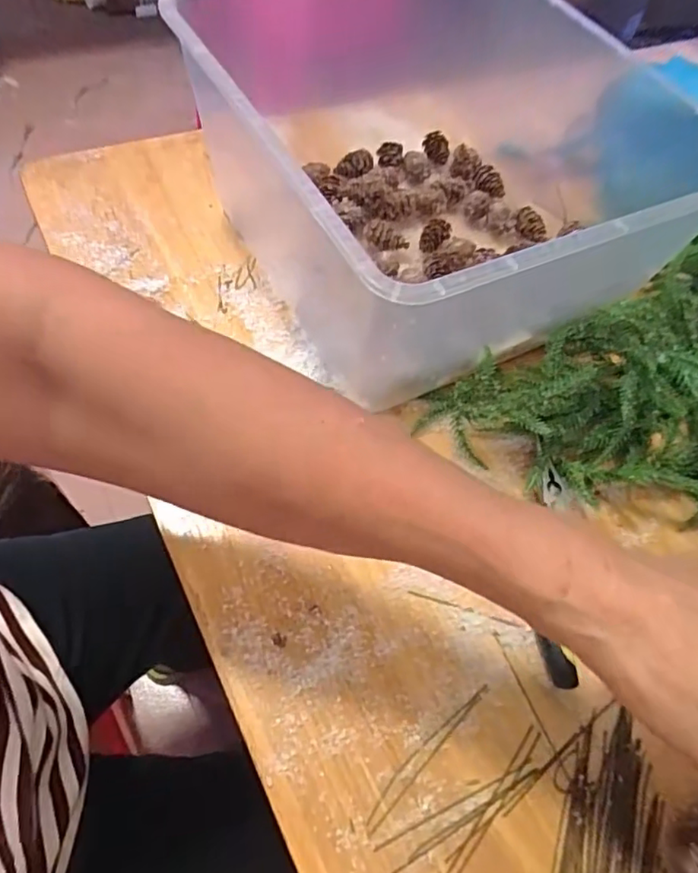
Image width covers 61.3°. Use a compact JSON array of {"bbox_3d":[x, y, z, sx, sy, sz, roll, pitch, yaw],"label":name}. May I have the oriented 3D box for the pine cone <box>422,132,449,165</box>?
[{"bbox_3d":[0.083,-0.274,0.558,0.024,0.024,0.017,28,59,10],"label":"pine cone"}]

